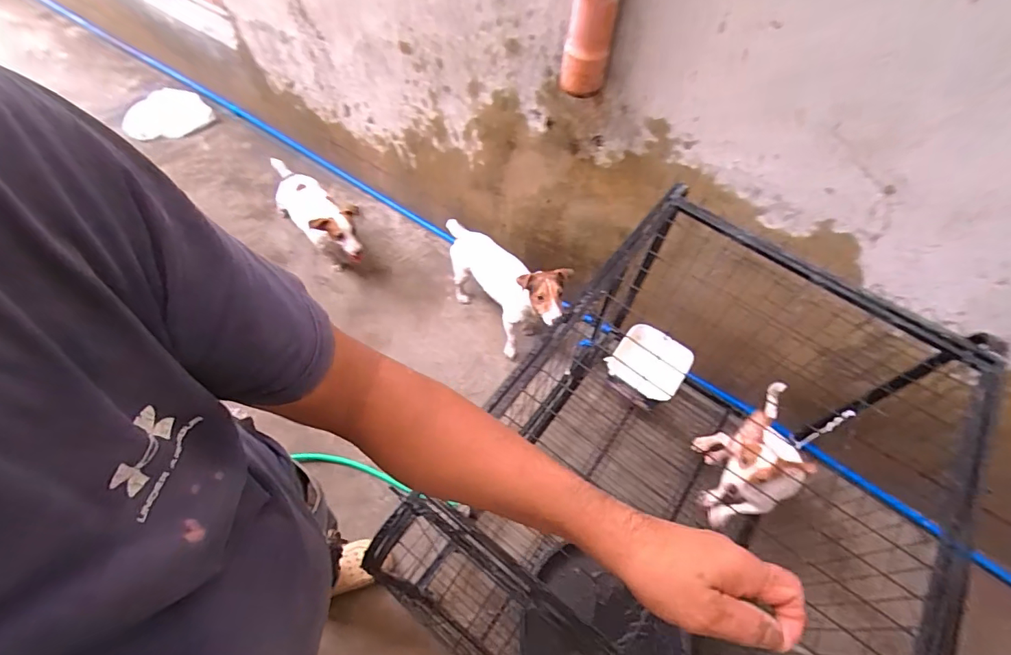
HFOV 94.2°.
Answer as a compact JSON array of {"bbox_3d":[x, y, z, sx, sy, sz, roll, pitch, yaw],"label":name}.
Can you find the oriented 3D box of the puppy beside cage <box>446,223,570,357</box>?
[{"bbox_3d":[0.001,-0.132,1.545,0.155,0.406,0.486,-35,67,-23],"label":"puppy beside cage"}]

